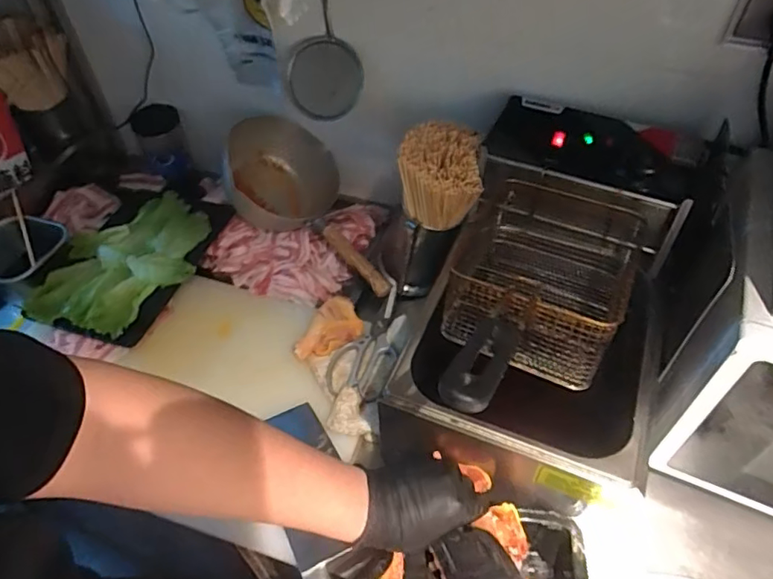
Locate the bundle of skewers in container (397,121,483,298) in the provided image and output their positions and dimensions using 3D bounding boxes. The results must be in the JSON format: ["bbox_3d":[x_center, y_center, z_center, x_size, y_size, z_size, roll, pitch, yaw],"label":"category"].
[{"bbox_3d":[0.070,-0.097,0.785,0.109,0.259,0.115,4,50,5],"label":"bundle of skewers in container"}]

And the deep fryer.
[{"bbox_3d":[0.199,0.001,0.651,0.268,0.215,0.425,22,54,18],"label":"deep fryer"}]

